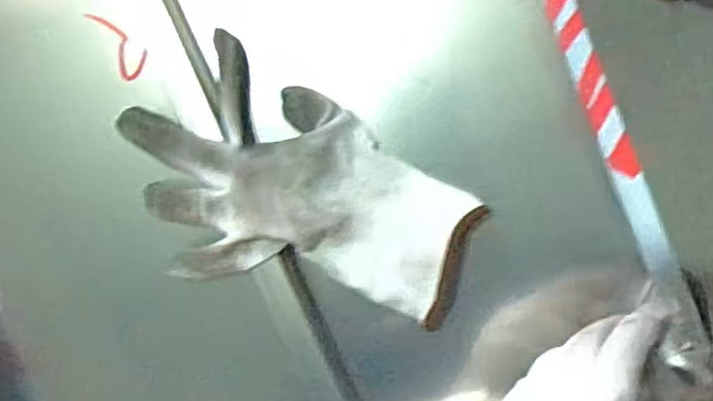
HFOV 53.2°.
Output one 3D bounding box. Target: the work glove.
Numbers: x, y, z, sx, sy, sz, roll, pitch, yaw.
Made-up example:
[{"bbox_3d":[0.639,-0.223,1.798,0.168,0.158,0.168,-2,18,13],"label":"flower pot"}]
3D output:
[{"bbox_3d":[-0.036,0.004,0.392,0.200,0.042,0.119,34,98,2],"label":"work glove"}]

